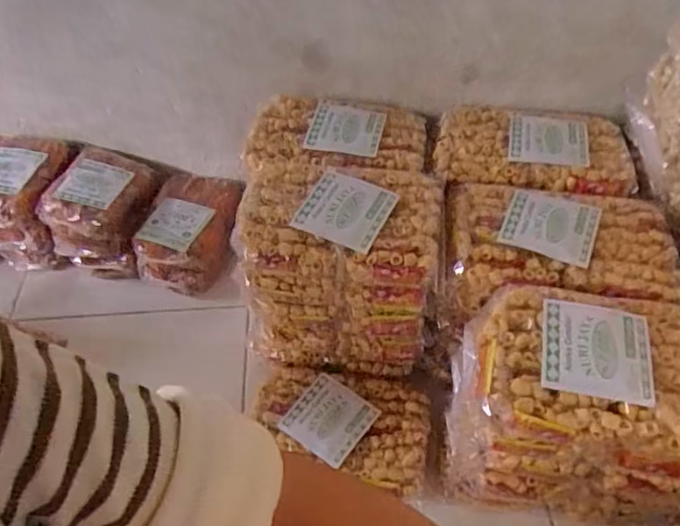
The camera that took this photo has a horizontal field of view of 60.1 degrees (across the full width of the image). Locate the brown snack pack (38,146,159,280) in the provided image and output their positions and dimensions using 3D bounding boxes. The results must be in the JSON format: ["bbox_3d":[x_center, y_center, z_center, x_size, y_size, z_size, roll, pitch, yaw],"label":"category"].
[{"bbox_3d":[-0.393,-0.087,1.015,0.152,0.133,0.185,10,50,11],"label":"brown snack pack"}]

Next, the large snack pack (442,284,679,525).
[{"bbox_3d":[0.265,0.168,0.660,0.266,0.252,0.152,6,49,7],"label":"large snack pack"}]

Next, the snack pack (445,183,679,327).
[{"bbox_3d":[0.259,-0.006,0.722,0.260,0.101,0.170,5,49,6],"label":"snack pack"}]

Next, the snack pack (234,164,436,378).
[{"bbox_3d":[0.003,0.001,0.810,0.248,0.248,0.190,4,49,6],"label":"snack pack"}]

